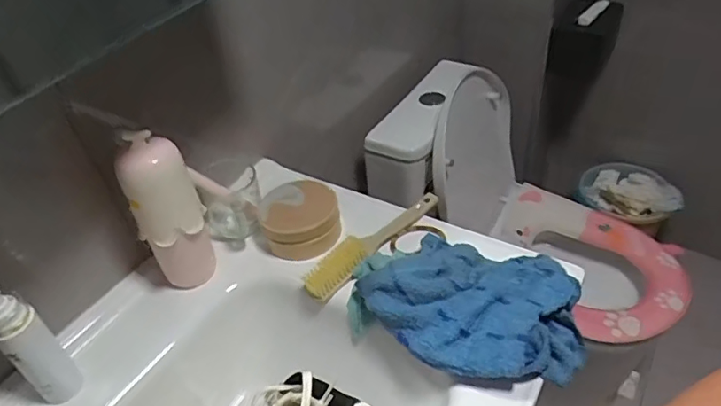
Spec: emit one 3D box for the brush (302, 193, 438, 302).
[{"bbox_3d":[0.020,0.048,0.709,0.223,0.033,0.033,-32,47,-27],"label":"brush"}]

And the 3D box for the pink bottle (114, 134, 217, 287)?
[{"bbox_3d":[-0.221,0.017,0.636,0.073,0.185,0.061,-21,43,-16],"label":"pink bottle"}]

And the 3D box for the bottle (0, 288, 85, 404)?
[{"bbox_3d":[-0.323,0.134,0.528,0.033,0.169,0.042,25,50,31],"label":"bottle"}]

